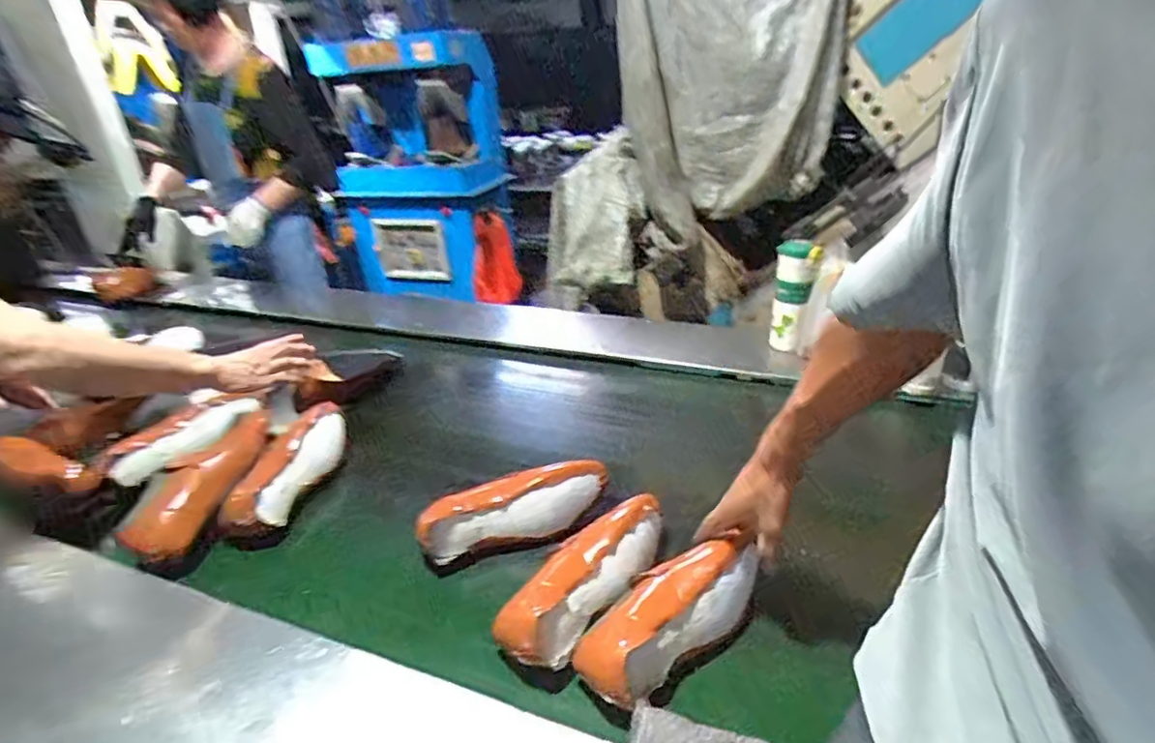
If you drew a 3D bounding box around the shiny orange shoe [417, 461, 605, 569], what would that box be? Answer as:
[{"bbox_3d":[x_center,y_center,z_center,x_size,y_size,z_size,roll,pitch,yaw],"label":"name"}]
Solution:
[{"bbox_3d":[-0.091,0.196,0.799,0.249,0.078,0.074,-13,29,-16],"label":"shiny orange shoe"}]

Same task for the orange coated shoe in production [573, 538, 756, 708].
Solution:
[{"bbox_3d":[0.107,0.258,0.629,0.233,0.070,0.092,-27,35,-25],"label":"orange coated shoe in production"}]

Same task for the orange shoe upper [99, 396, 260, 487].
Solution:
[{"bbox_3d":[-0.664,0.103,0.983,0.062,0.057,0.256,15,33,32],"label":"orange shoe upper"}]

